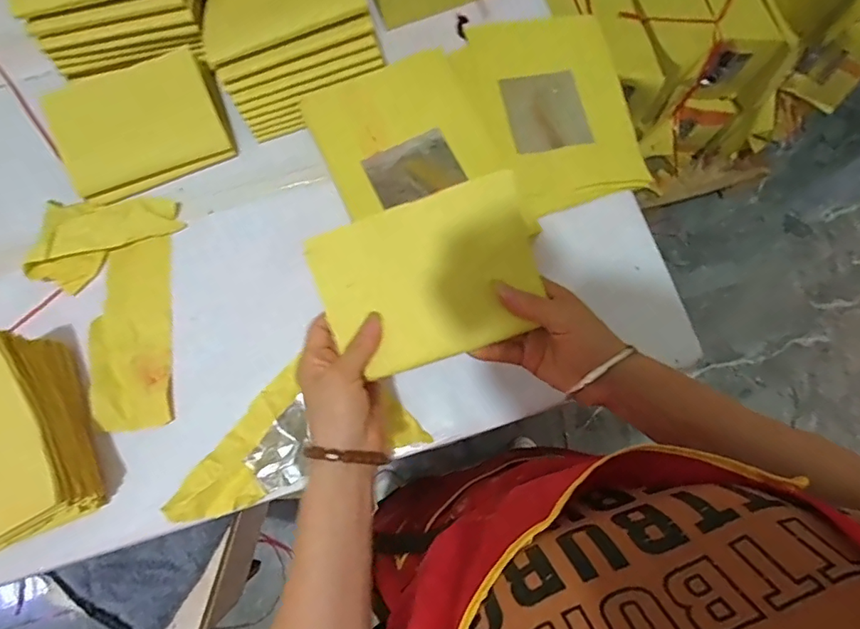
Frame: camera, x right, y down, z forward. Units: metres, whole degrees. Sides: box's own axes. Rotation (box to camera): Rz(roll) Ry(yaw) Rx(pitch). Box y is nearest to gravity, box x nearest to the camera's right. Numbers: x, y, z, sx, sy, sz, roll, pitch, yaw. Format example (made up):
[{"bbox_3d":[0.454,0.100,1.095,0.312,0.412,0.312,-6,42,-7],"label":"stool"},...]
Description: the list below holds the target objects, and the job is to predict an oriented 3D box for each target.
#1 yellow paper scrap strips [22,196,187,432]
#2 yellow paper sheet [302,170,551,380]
[{"bbox_3d":[-0.324,-0.006,0.503,0.137,0.031,0.230,-3,75,-1],"label":"yellow paper scrap strips"},{"bbox_3d":[-0.001,-0.025,0.374,0.157,0.011,0.114,-19,94,7],"label":"yellow paper sheet"}]

